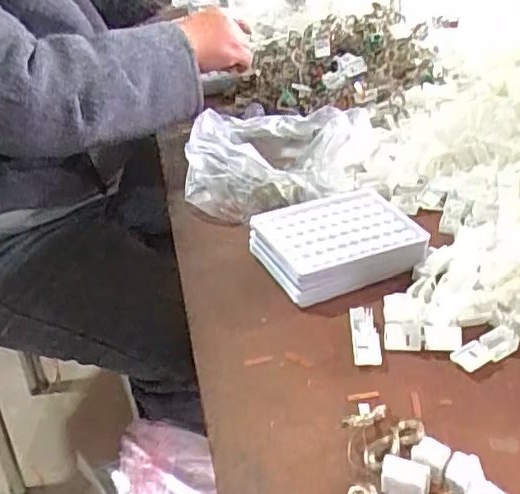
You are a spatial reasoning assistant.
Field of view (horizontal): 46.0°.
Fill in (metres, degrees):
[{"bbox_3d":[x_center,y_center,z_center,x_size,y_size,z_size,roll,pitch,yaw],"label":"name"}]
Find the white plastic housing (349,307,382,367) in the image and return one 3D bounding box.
[{"bbox_3d":[0.080,0.067,0.466,0.020,0.011,0.055,0,33,2],"label":"white plastic housing"}]

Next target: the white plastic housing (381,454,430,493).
[{"bbox_3d":[0.085,0.135,0.357,0.027,0.016,0.020,12,35,21],"label":"white plastic housing"}]

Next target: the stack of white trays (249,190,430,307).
[{"bbox_3d":[0.067,-0.004,0.537,0.140,0.037,0.104,-13,34,-16],"label":"stack of white trays"}]

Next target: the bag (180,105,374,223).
[{"bbox_3d":[0.021,-0.099,0.666,0.182,0.072,0.159,6,33,13],"label":"bag"}]

